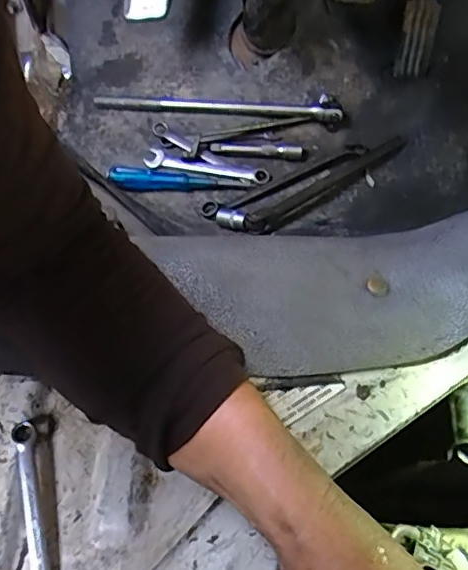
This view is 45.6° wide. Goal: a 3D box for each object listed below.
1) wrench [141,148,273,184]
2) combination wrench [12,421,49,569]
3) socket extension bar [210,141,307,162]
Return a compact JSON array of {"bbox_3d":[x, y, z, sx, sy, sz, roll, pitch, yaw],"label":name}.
[{"bbox_3d":[-0.039,-0.161,0.773,0.174,0.016,0.031,15,63,7],"label":"wrench"},{"bbox_3d":[-0.131,0.155,0.365,0.021,0.008,0.130,-12,63,-7],"label":"combination wrench"},{"bbox_3d":[0.034,-0.188,0.769,0.130,0.020,0.018,10,62,4],"label":"socket extension bar"}]

